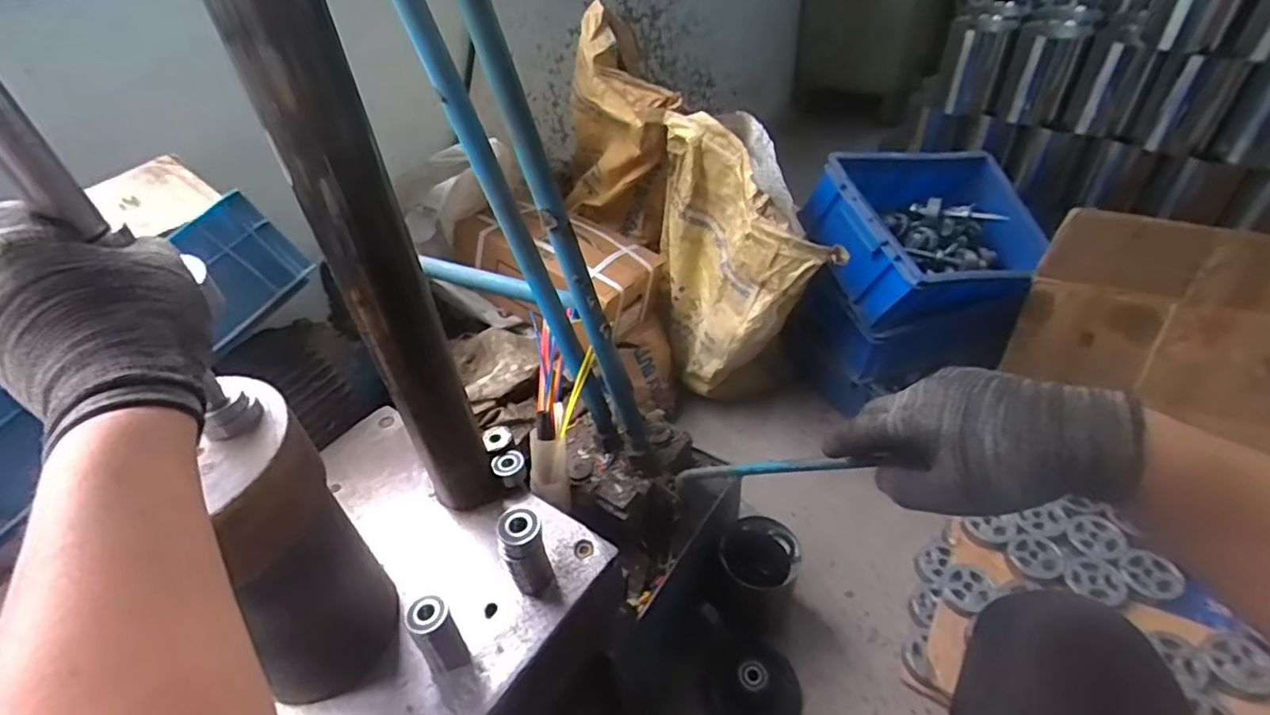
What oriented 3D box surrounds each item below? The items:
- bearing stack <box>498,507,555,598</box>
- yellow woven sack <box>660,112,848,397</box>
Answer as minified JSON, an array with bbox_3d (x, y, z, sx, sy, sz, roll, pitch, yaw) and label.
[{"bbox_3d":[-0.102,0.181,0.565,0.041,0.086,0.046,-15,42,-10],"label":"bearing stack"},{"bbox_3d":[0.164,-0.143,1.112,0.120,0.488,0.385,-27,46,-22],"label":"yellow woven sack"}]

